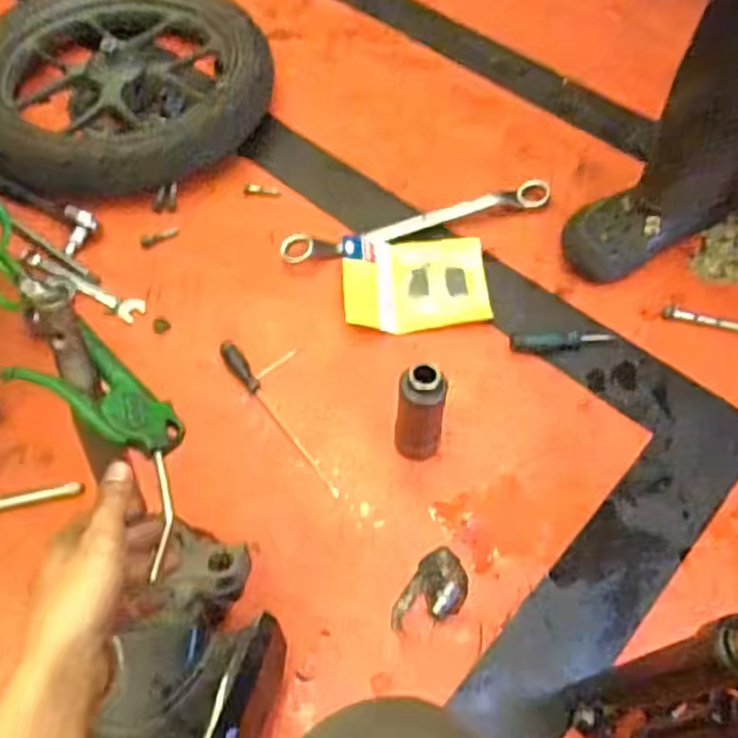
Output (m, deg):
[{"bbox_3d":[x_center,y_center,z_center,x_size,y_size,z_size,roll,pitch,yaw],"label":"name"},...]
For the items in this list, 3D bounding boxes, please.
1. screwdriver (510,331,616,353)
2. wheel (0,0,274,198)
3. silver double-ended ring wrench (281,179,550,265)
[{"bbox_3d":[0.245,-0.035,0.900,0.127,0.018,0.022,1,57,0],"label":"screwdriver"},{"bbox_3d":[-0.388,-0.460,1.120,0.450,0.080,0.415,0,57,0],"label":"wheel"},{"bbox_3d":[0.074,-0.220,1.021,0.408,0.034,0.051,-16,58,-10],"label":"silver double-ended ring wrench"}]

